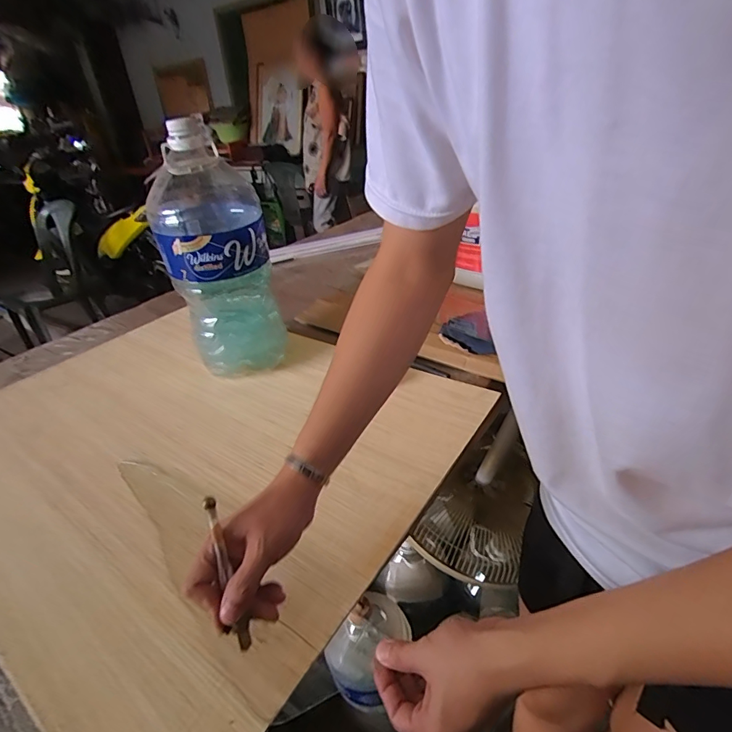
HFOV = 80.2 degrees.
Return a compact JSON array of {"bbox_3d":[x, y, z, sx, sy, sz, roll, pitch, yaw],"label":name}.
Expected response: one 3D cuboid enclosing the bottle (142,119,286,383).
[{"bbox_3d":[-0.244,-0.166,0.735,0.158,0.383,0.177,-14,32,-12],"label":"bottle"}]

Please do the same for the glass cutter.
[{"bbox_3d":[-0.118,0.173,0.361,0.017,0.125,0.010,-15,-9,-14],"label":"glass cutter"}]

